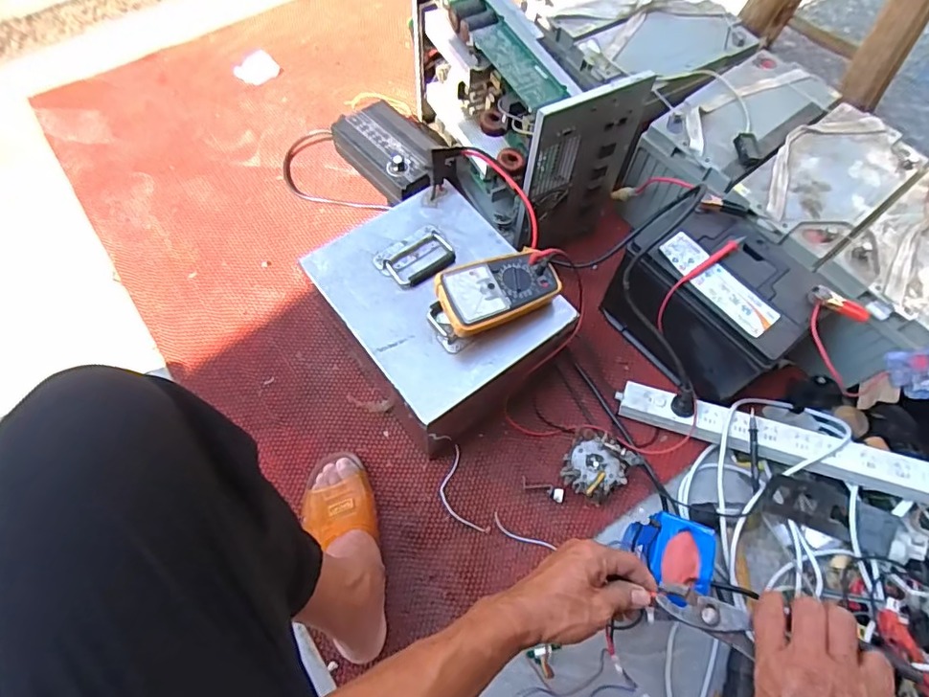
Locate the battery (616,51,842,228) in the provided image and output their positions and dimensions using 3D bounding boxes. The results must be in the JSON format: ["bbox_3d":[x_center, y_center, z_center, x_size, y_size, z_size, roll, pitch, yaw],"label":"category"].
[{"bbox_3d":[0.450,-0.349,0.945,0.360,0.185,0.170,-36,72,-18],"label":"battery"}]

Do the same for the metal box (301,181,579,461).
[{"bbox_3d":[-0.038,-0.047,0.817,0.265,0.161,0.322,-35,72,-18],"label":"metal box"}]

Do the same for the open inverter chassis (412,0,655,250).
[{"bbox_3d":[0.079,-0.425,0.921,0.190,0.310,0.420,-26,69,-15],"label":"open inverter chassis"}]

